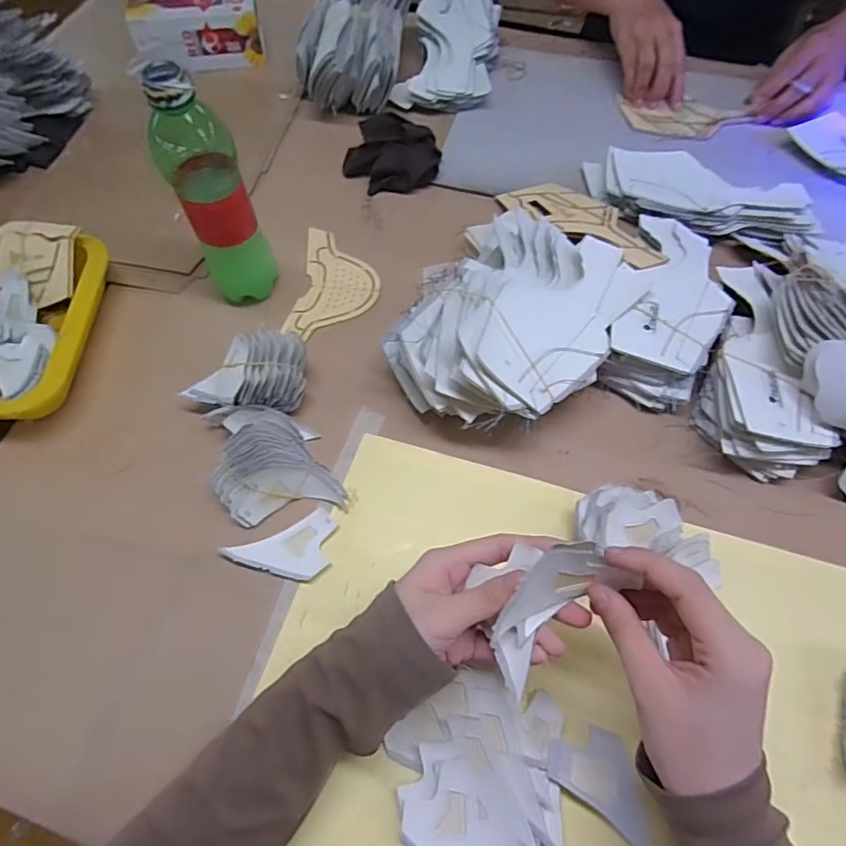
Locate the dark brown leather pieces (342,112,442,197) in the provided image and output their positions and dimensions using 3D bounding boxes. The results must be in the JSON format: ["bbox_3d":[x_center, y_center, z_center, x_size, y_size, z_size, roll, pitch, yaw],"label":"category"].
[{"bbox_3d":[-0.036,-0.301,0.606,0.109,0.042,0.084,7,62,5],"label":"dark brown leather pieces"}]

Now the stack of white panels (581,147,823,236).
[{"bbox_3d":[0.291,-0.238,0.570,0.226,0.026,0.107,8,62,5],"label":"stack of white panels"}]

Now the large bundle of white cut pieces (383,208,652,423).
[{"bbox_3d":[0.073,-0.092,0.459,0.170,0.094,0.220,31,66,16],"label":"large bundle of white cut pieces"}]

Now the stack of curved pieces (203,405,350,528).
[{"bbox_3d":[-0.116,0.027,0.428,0.091,0.044,0.089,-12,62,-5],"label":"stack of curved pieces"}]

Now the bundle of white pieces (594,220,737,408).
[{"bbox_3d":[0.222,-0.106,0.486,0.085,0.052,0.198,20,64,11],"label":"bundle of white pieces"}]

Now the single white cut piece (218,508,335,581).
[{"bbox_3d":[-0.101,0.098,0.405,0.079,0.013,0.045,-23,64,-11],"label":"single white cut piece"}]

